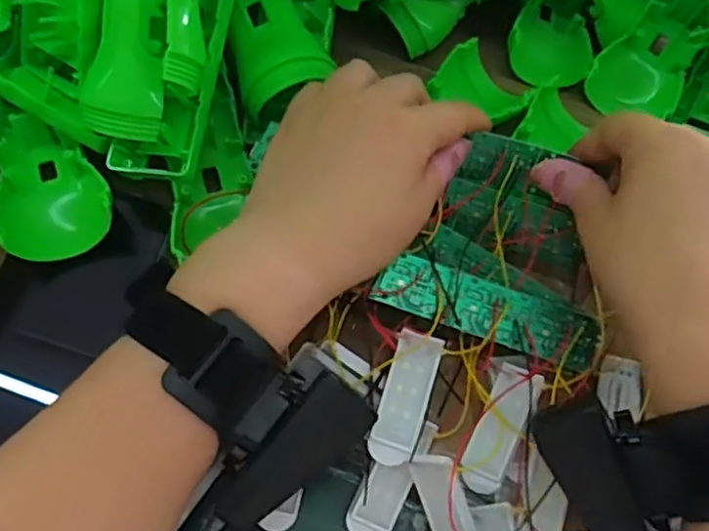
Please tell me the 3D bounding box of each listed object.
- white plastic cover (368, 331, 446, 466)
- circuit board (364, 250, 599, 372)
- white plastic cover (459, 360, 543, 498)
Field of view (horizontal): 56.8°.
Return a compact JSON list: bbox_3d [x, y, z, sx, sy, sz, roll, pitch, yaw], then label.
[{"bbox_3d":[0.023,0.057,0.286,0.020,0.004,0.057,19,69,1],"label":"white plastic cover"},{"bbox_3d":[0.062,0.020,0.296,0.103,0.007,0.027,17,62,3],"label":"circuit board"},{"bbox_3d":[0.066,0.074,0.296,0.021,0.013,0.057,23,85,7],"label":"white plastic cover"}]

